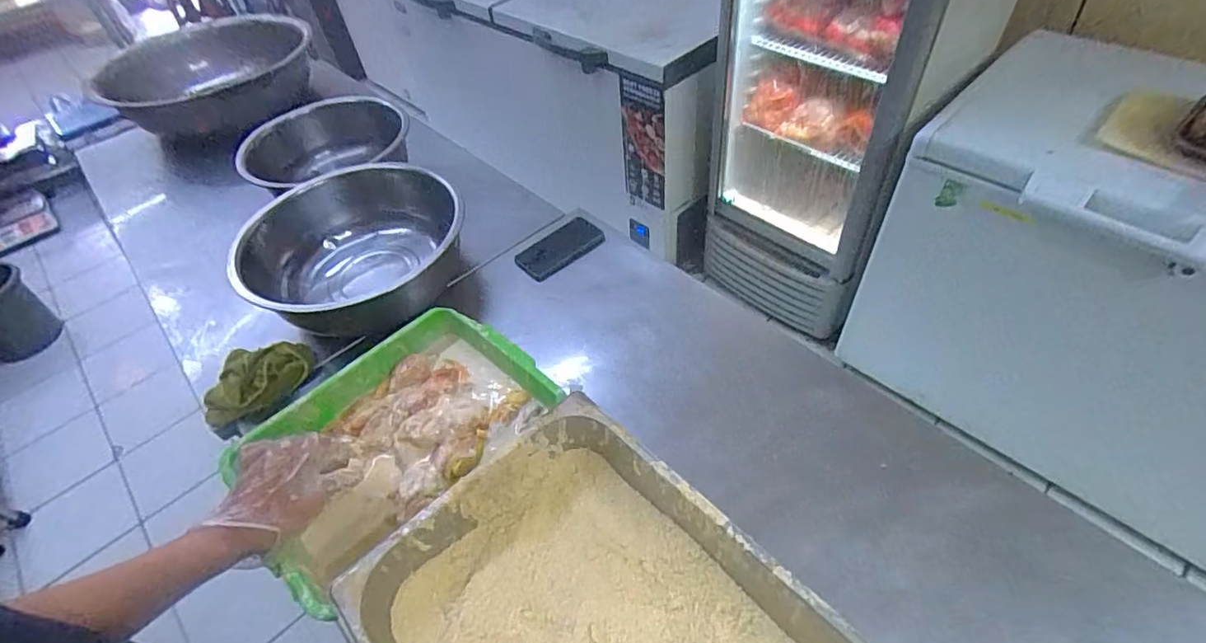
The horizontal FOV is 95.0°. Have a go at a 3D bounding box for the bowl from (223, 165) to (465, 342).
[{"bbox_3d":[-0.454,-0.138,1.013,0.366,0.129,0.366,-3,48,4],"label":"bowl"}]

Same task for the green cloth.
[{"bbox_3d":[-0.534,0.089,0.850,0.096,0.047,0.165,24,55,25],"label":"green cloth"}]

